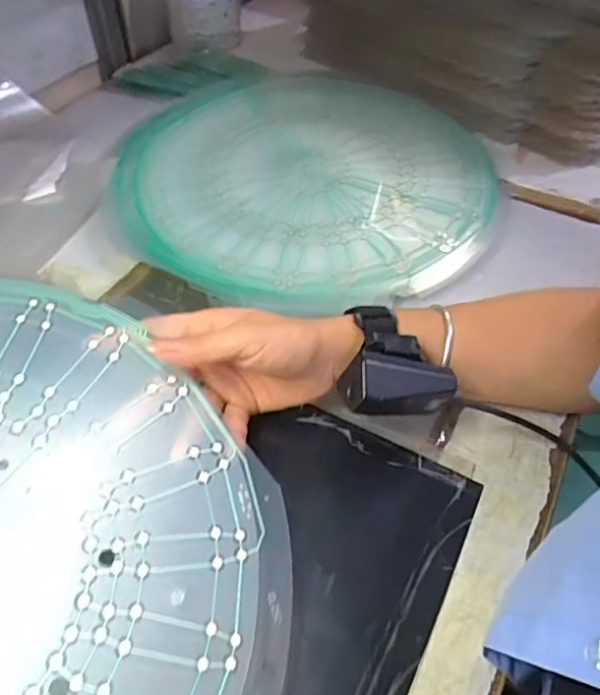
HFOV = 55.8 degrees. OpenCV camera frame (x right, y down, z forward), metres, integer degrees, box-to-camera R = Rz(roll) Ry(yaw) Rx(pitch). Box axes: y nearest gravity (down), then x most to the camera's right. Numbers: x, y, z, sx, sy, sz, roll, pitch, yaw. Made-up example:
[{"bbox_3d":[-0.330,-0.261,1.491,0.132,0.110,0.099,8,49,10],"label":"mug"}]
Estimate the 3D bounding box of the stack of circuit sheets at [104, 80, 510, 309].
[{"bbox_3d":[0.005,-0.171,0.560,0.356,0.031,0.341,11,49,10],"label":"stack of circuit sheets"}]

